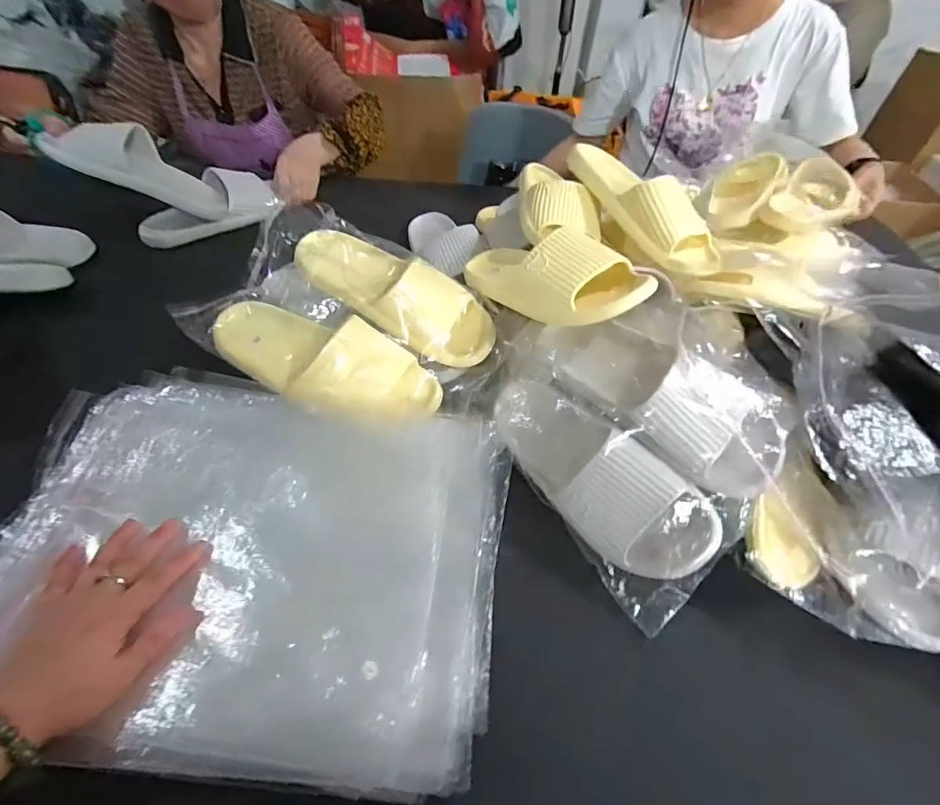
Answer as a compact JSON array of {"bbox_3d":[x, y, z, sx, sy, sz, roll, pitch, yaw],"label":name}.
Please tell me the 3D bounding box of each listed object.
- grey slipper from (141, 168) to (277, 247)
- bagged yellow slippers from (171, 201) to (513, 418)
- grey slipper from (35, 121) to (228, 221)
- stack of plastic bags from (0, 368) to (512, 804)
[{"bbox_3d":[-0.453,-0.343,0.802,0.230,0.085,0.071,-32,60,-29],"label":"grey slipper"},{"bbox_3d":[-0.131,-0.095,0.549,0.338,0.104,0.237,28,52,17],"label":"bagged yellow slippers"},{"bbox_3d":[-0.527,-0.384,0.754,0.235,0.077,0.104,14,34,-49],"label":"grey slipper"},{"bbox_3d":[-0.198,0.125,0.414,0.443,0.047,0.310,9,49,1],"label":"stack of plastic bags"}]

